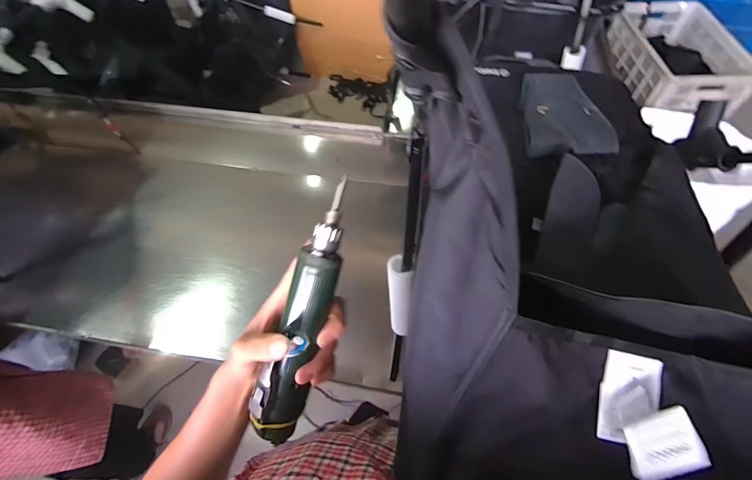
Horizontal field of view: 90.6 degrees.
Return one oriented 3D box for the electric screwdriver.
[{"bbox_3d":[-0.063,0.068,0.333,0.032,0.040,0.239,18,96,13],"label":"electric screwdriver"}]

